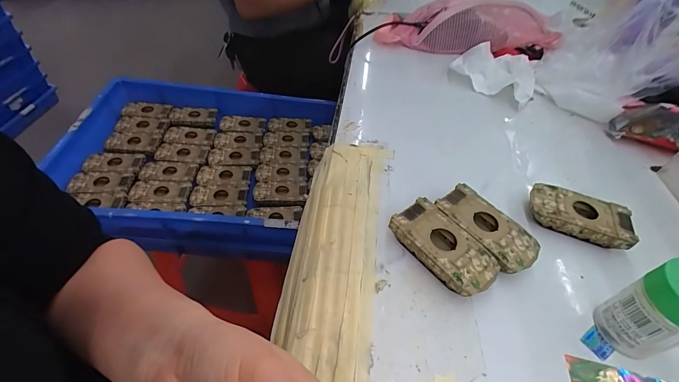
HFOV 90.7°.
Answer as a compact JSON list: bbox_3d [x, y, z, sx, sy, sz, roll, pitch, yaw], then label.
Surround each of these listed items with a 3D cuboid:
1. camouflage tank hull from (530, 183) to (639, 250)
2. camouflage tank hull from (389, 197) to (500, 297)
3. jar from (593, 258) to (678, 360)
[{"bbox_3d":[0.251,0.028,0.357,0.096,0.028,0.050,18,48,9],"label":"camouflage tank hull"},{"bbox_3d":[0.095,0.055,0.312,0.049,0.026,0.095,-29,57,-28],"label":"camouflage tank hull"},{"bbox_3d":[0.247,0.094,0.258,0.046,0.083,0.050,-12,50,-16],"label":"jar"}]

